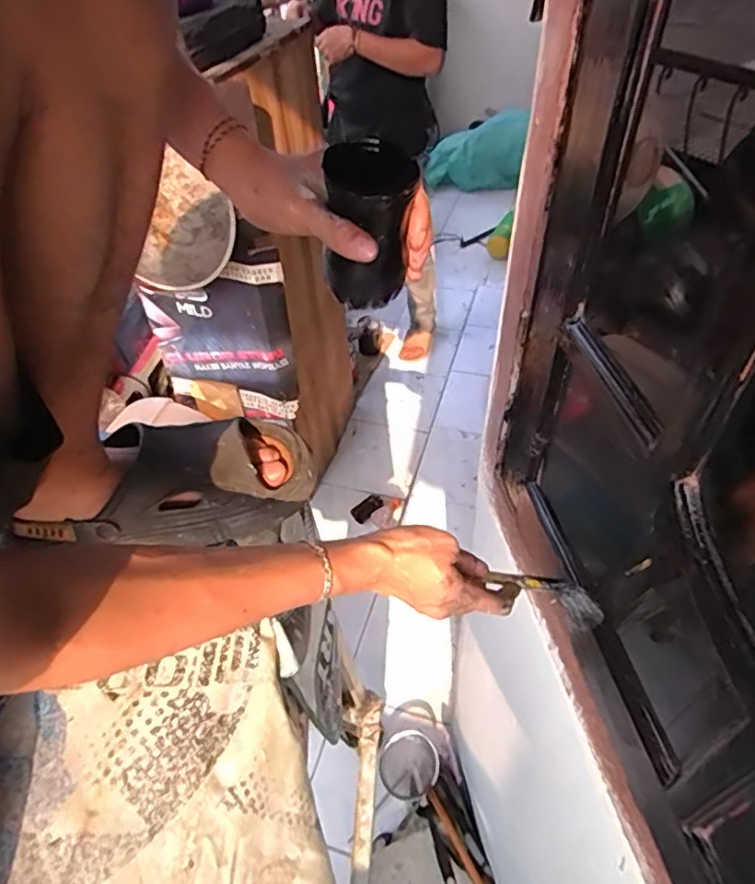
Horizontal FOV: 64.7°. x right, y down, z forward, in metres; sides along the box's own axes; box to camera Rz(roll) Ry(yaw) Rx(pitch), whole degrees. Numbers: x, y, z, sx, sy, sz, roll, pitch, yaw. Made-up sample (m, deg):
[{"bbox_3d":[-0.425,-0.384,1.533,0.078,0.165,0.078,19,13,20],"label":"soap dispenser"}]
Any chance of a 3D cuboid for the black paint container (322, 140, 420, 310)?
[{"bbox_3d":[-0.003,-0.140,0.397,0.055,0.115,0.057,3,54,-4],"label":"black paint container"}]

